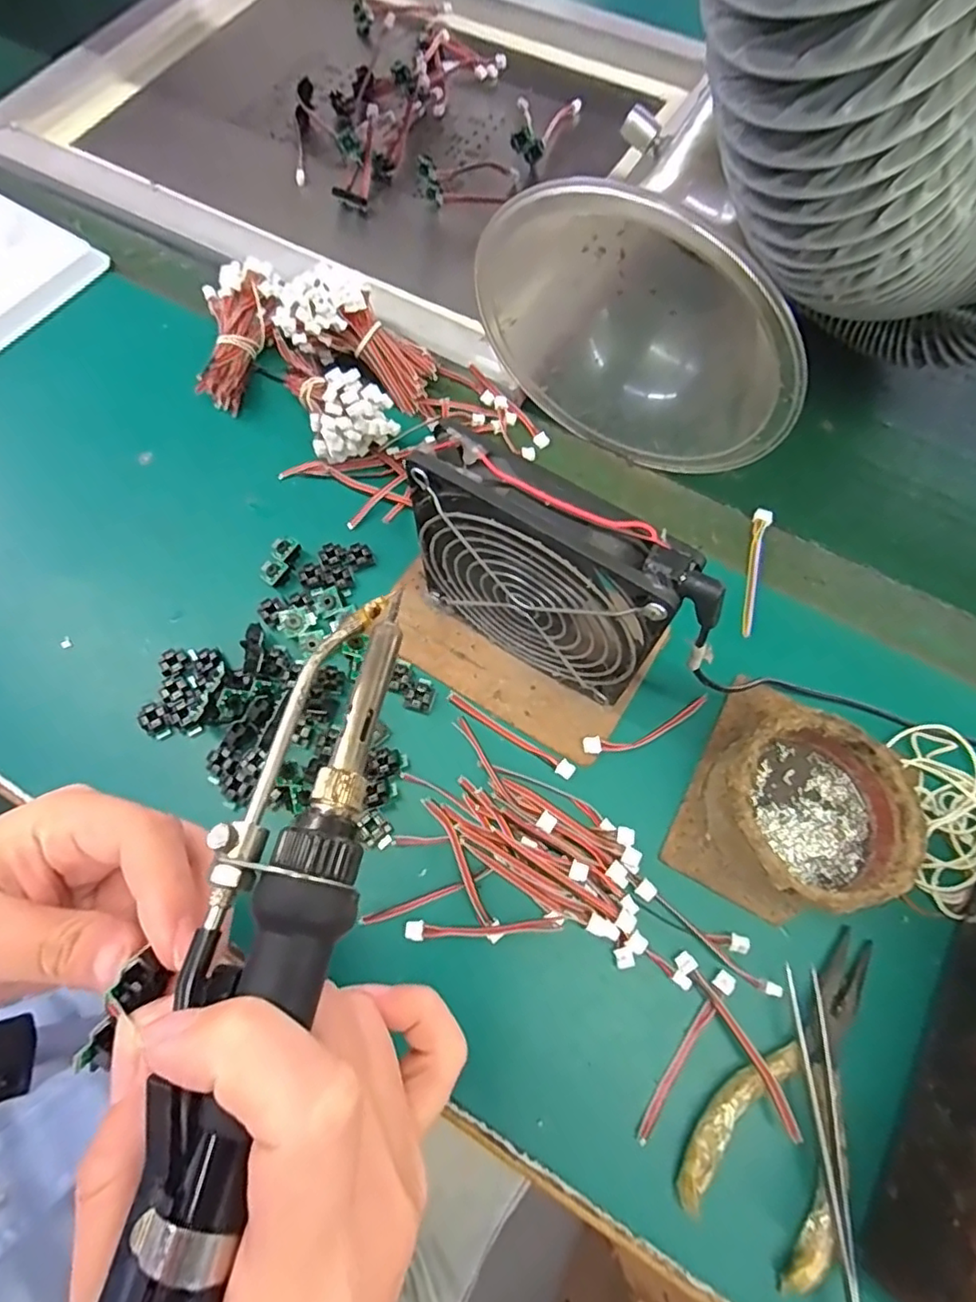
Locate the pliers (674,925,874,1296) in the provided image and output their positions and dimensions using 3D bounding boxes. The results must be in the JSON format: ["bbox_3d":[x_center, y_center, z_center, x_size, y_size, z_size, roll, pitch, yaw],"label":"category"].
[{"bbox_3d":[0.137,0.186,0.256,0.060,0.010,0.132,40,70,15],"label":"pliers"}]

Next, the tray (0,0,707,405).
[{"bbox_3d":[-0.114,-0.473,0.538,0.473,0.055,0.451,26,71,10],"label":"tray"}]

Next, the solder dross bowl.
[{"bbox_3d":[0.150,0.075,0.285,0.083,0.039,0.079,0,68,0],"label":"solder dross bowl"}]

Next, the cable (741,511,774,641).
[{"bbox_3d":[0.155,-0.048,0.357,0.011,0.005,0.085,18,66,6],"label":"cable"}]

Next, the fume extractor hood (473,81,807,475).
[{"bbox_3d":[0.095,-0.178,0.333,0.167,0.151,0.112,32,70,11],"label":"fume extractor hood"}]

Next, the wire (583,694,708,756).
[{"bbox_3d":[0.085,0.041,0.319,0.072,0.005,0.013,-18,67,-10],"label":"wire"}]

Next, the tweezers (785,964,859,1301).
[{"bbox_3d":[0.137,0.198,0.247,0.014,0.010,0.123,3,65,-1],"label":"tweezers"}]

